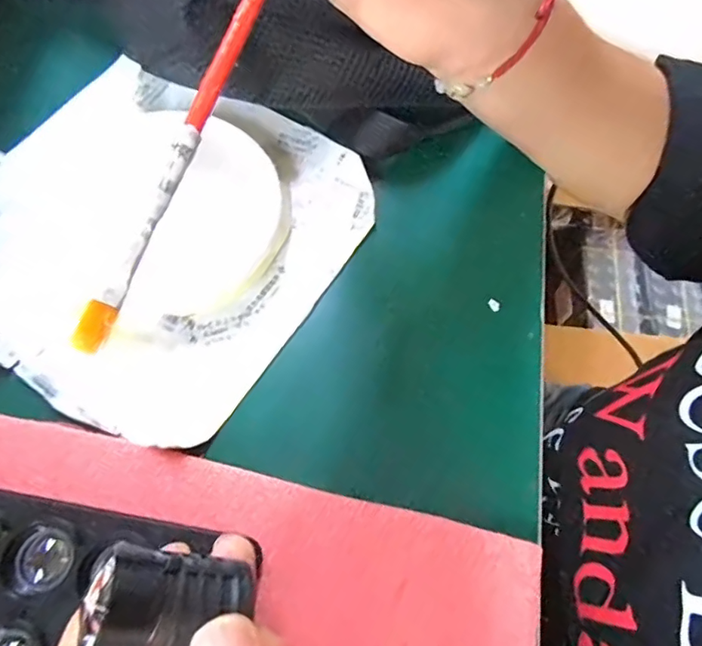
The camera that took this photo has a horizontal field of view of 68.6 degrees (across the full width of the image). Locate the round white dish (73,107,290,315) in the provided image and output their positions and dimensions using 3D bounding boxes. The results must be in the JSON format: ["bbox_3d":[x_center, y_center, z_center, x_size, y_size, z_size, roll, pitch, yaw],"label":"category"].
[{"bbox_3d":[-0.096,-0.065,0.277,0.120,0.020,0.102,39,71,12],"label":"round white dish"}]

